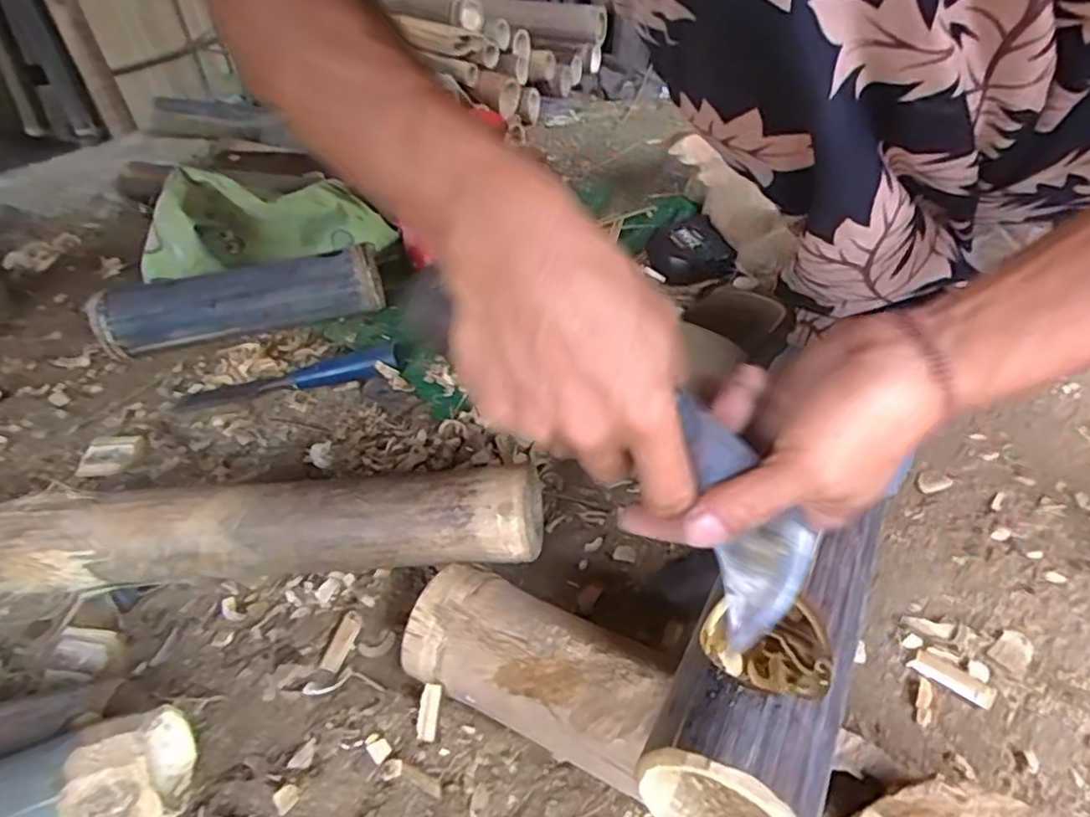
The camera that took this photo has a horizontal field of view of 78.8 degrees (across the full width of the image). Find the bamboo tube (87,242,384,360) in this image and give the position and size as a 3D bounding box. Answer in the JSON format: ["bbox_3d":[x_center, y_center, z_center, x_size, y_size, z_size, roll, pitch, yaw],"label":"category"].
[{"bbox_3d":[-0.320,-0.116,0.709,0.279,0.066,0.068,-11,40,-6],"label":"bamboo tube"}]

